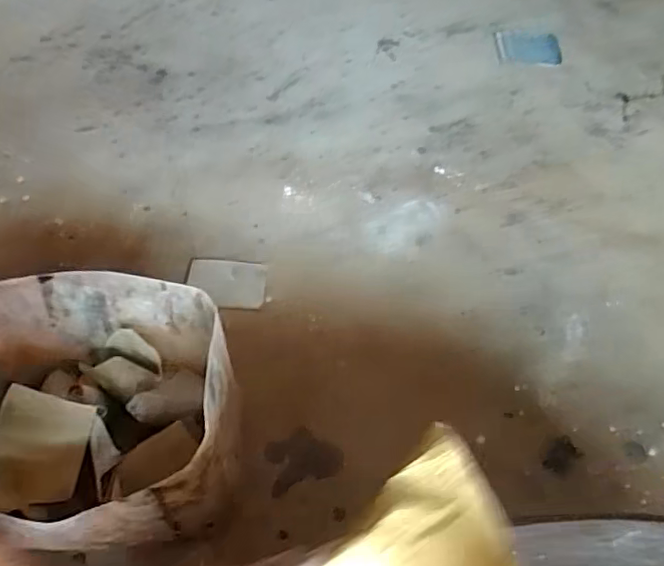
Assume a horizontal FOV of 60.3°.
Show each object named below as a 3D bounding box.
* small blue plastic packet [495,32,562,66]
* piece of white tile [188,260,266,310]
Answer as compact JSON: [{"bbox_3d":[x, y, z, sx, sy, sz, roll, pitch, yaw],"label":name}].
[{"bbox_3d":[0.389,-0.466,1.134,0.122,0.016,0.095,3,53,1],"label":"small blue plastic packet"},{"bbox_3d":[-0.138,0.001,0.747,0.101,0.009,0.077,3,53,1],"label":"piece of white tile"}]

